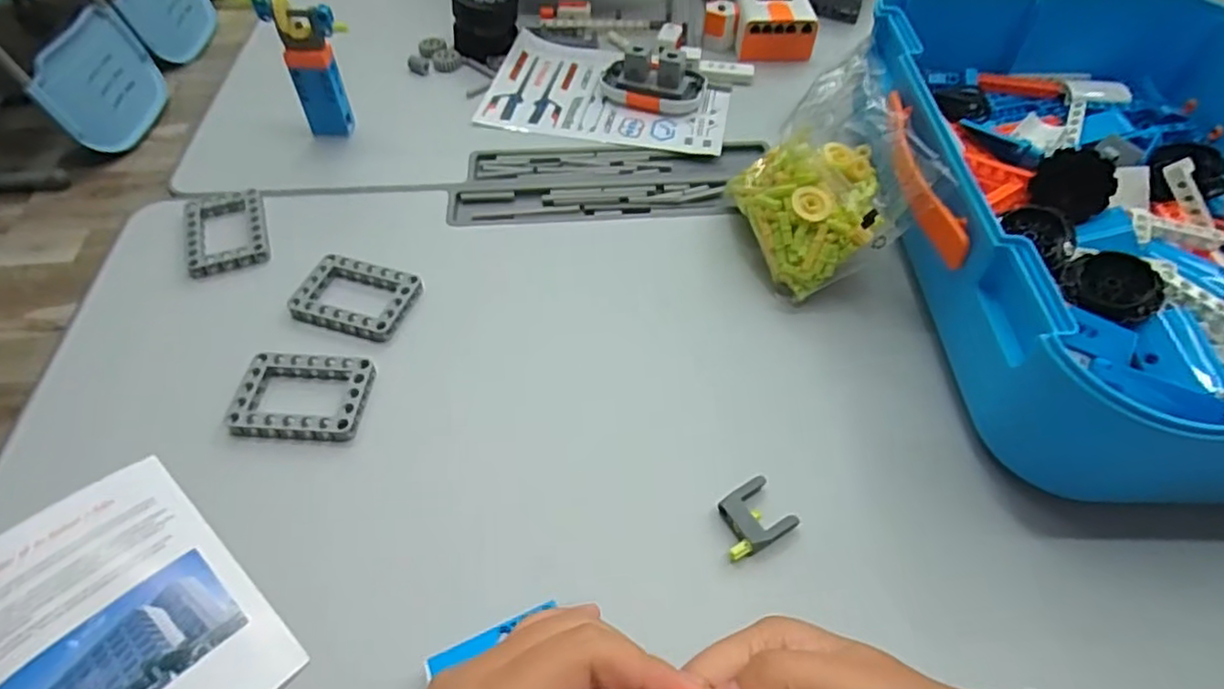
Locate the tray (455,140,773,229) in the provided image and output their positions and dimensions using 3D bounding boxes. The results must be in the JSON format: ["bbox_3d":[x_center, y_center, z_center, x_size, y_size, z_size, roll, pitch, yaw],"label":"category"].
[{"bbox_3d":[-0.001,-0.128,0.503,0.238,0.007,0.092,-3,52,-3],"label":"tray"}]

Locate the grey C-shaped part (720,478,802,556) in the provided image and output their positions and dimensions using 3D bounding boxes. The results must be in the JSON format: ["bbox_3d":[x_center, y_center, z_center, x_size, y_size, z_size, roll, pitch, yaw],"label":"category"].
[{"bbox_3d":[0.074,0.085,0.328,0.031,0.008,0.030,-25,56,-19],"label":"grey C-shaped part"}]

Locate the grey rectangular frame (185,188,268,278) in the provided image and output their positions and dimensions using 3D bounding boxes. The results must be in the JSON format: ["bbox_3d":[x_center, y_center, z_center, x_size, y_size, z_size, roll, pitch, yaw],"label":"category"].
[{"bbox_3d":[-0.266,-0.080,0.447,0.050,0.008,0.073,-17,54,-14],"label":"grey rectangular frame"}]

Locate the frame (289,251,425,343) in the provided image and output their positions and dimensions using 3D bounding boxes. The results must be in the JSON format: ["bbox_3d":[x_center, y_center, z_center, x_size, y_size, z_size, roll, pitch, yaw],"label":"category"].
[{"bbox_3d":[-0.164,-0.032,0.412,0.073,0.007,0.054,13,53,9],"label":"frame"}]

